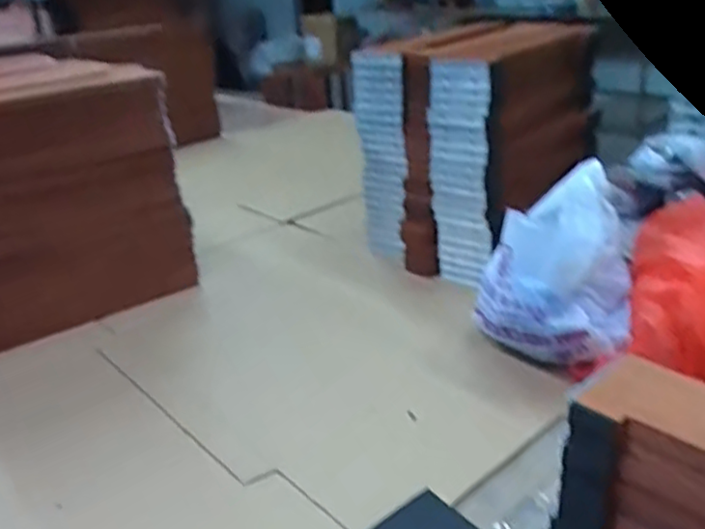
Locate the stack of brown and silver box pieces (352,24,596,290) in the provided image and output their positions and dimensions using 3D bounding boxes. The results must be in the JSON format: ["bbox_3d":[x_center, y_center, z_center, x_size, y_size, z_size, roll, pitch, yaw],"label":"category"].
[{"bbox_3d":[0.199,-0.186,1.030,0.232,0.295,0.353,18,33,38],"label":"stack of brown and silver box pieces"}]

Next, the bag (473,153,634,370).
[{"bbox_3d":[0.222,0.000,0.732,0.161,0.172,0.157,6,27,20],"label":"bag"}]

